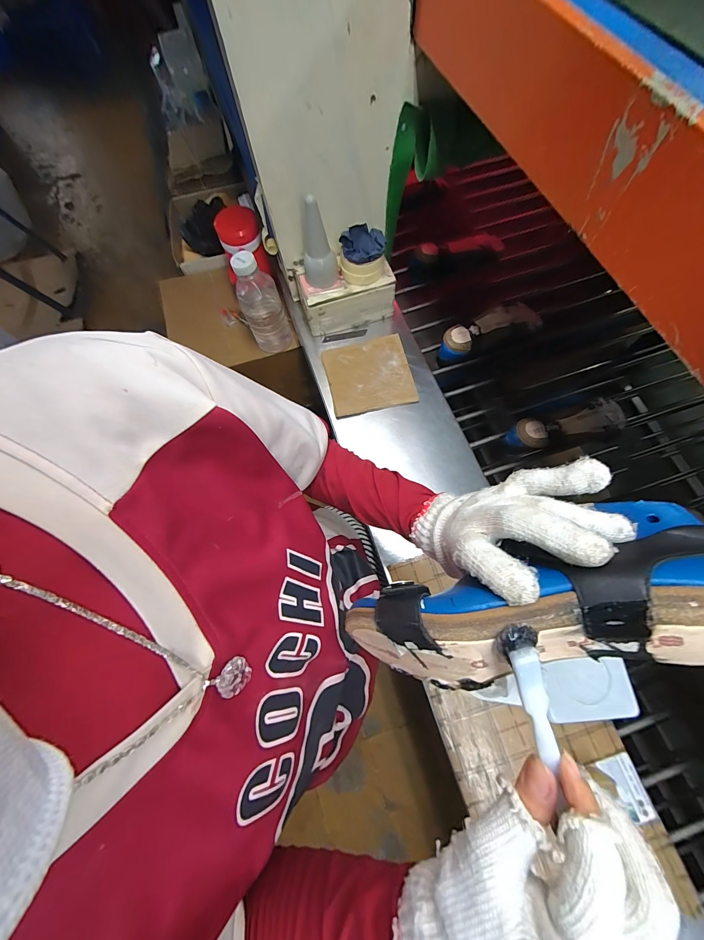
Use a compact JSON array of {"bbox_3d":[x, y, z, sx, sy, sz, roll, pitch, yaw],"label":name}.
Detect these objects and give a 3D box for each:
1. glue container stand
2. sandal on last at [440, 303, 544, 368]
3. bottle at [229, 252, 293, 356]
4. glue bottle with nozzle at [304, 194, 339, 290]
[{"bbox_3d":[-0.023,-0.389,0.742,0.204,0.103,0.123,-16,68,-4],"label":"glue container stand"},{"bbox_3d":[0.308,-0.302,0.757,0.244,0.074,0.070,-21,68,-6],"label":"sandal on last"},{"bbox_3d":[-0.203,-0.371,0.757,0.089,0.236,0.071,-17,68,-4],"label":"bottle"},{"bbox_3d":[-0.066,-0.433,0.634,0.067,0.144,0.074,-12,68,-2],"label":"glue bottle with nozzle"}]

